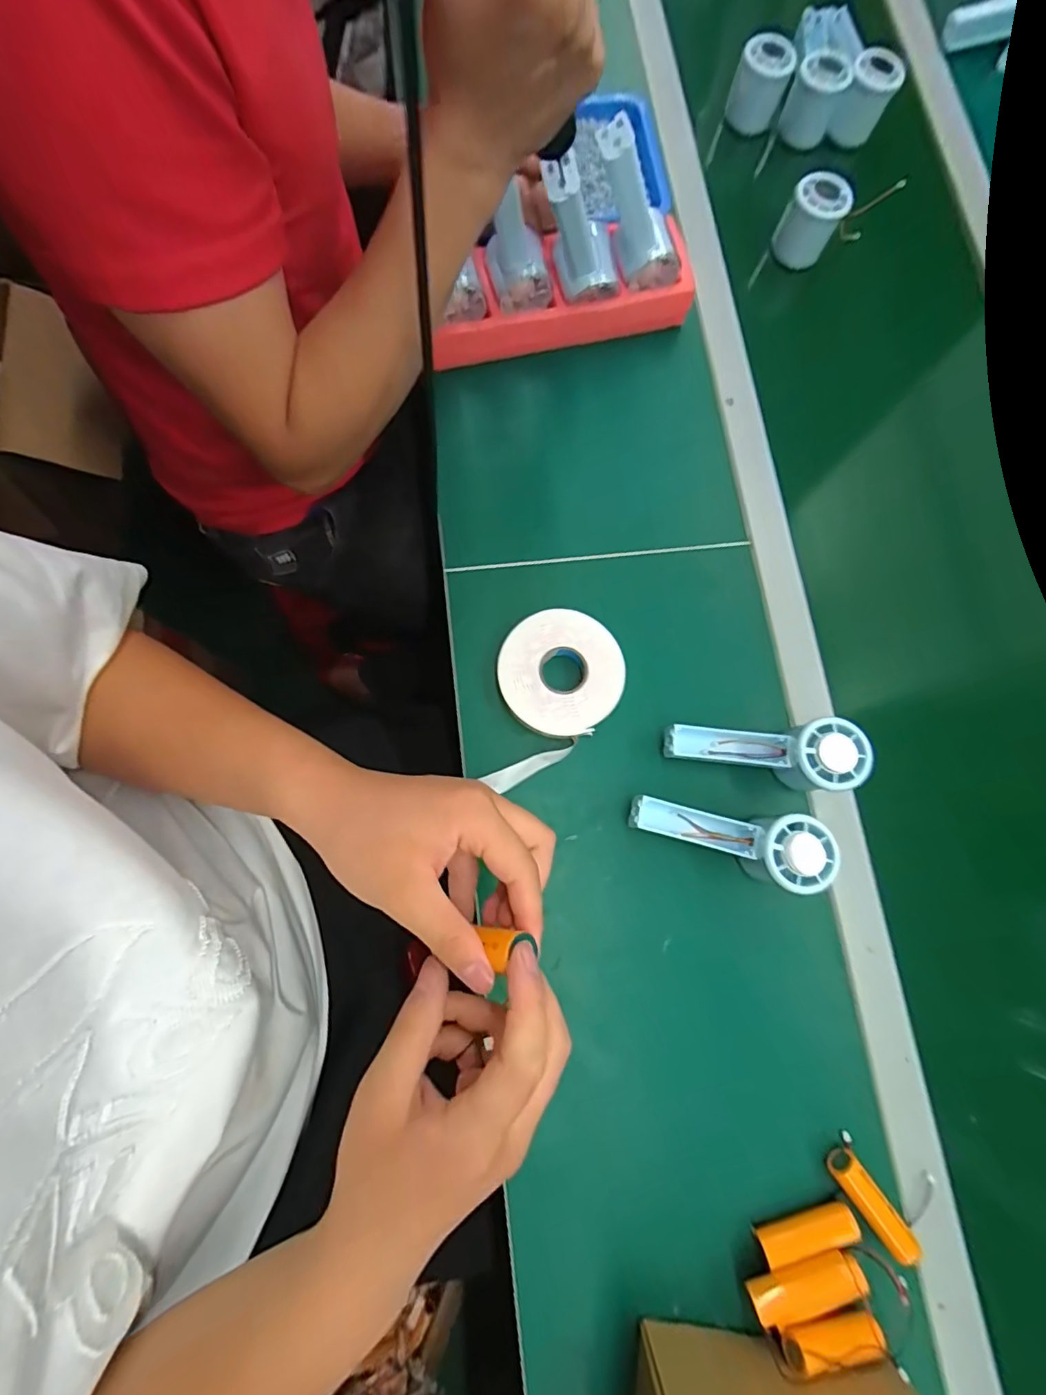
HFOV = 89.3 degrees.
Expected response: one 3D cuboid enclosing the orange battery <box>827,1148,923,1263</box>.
[{"bbox_3d":[0.259,0.376,0.392,0.022,0.020,0.072,-35,82,-10],"label":"orange battery"}]

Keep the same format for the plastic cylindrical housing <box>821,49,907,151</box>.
[{"bbox_3d":[0.408,-0.713,0.629,0.051,0.058,0.049,33,78,4],"label":"plastic cylindrical housing"}]

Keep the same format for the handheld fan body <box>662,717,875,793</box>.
[{"bbox_3d":[0.196,0.052,0.447,0.151,0.065,0.055,-1,78,-4],"label":"handheld fan body"}]

